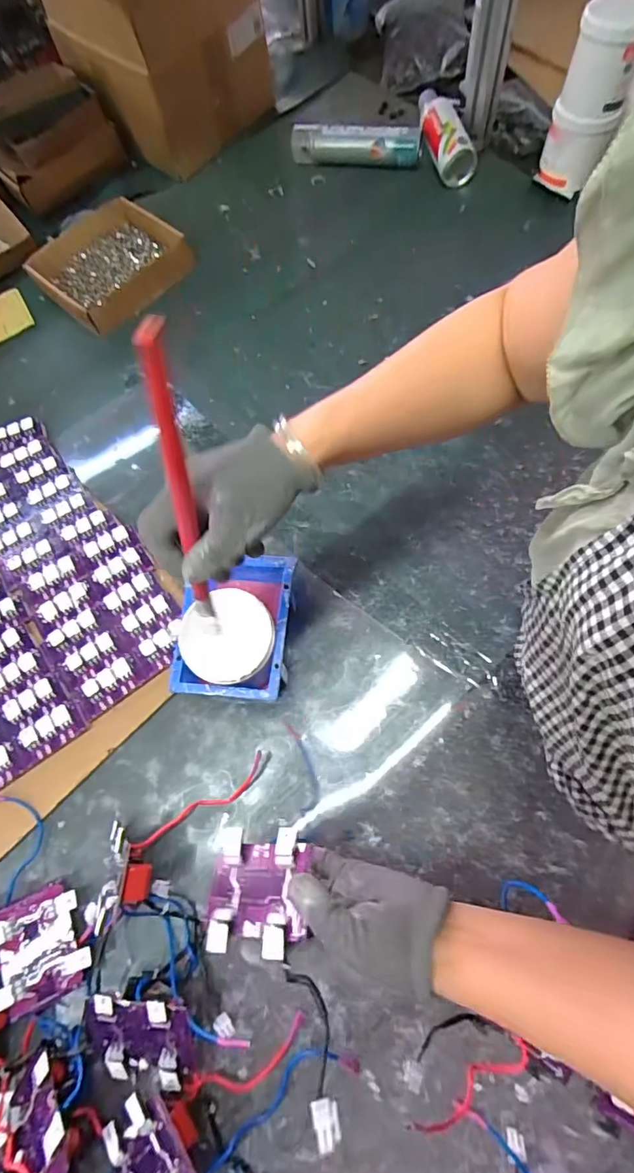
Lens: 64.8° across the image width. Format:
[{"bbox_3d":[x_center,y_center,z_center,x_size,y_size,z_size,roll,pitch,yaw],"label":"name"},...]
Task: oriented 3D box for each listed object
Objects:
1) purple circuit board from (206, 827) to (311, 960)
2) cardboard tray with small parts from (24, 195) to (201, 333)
[{"bbox_3d":[-0.047,0.240,0.397,0.086,0.016,0.085,-15,45,27],"label":"purple circuit board"},{"bbox_3d":[-0.352,-0.538,0.830,0.229,0.048,0.213,33,74,15],"label":"cardboard tray with small parts"}]

